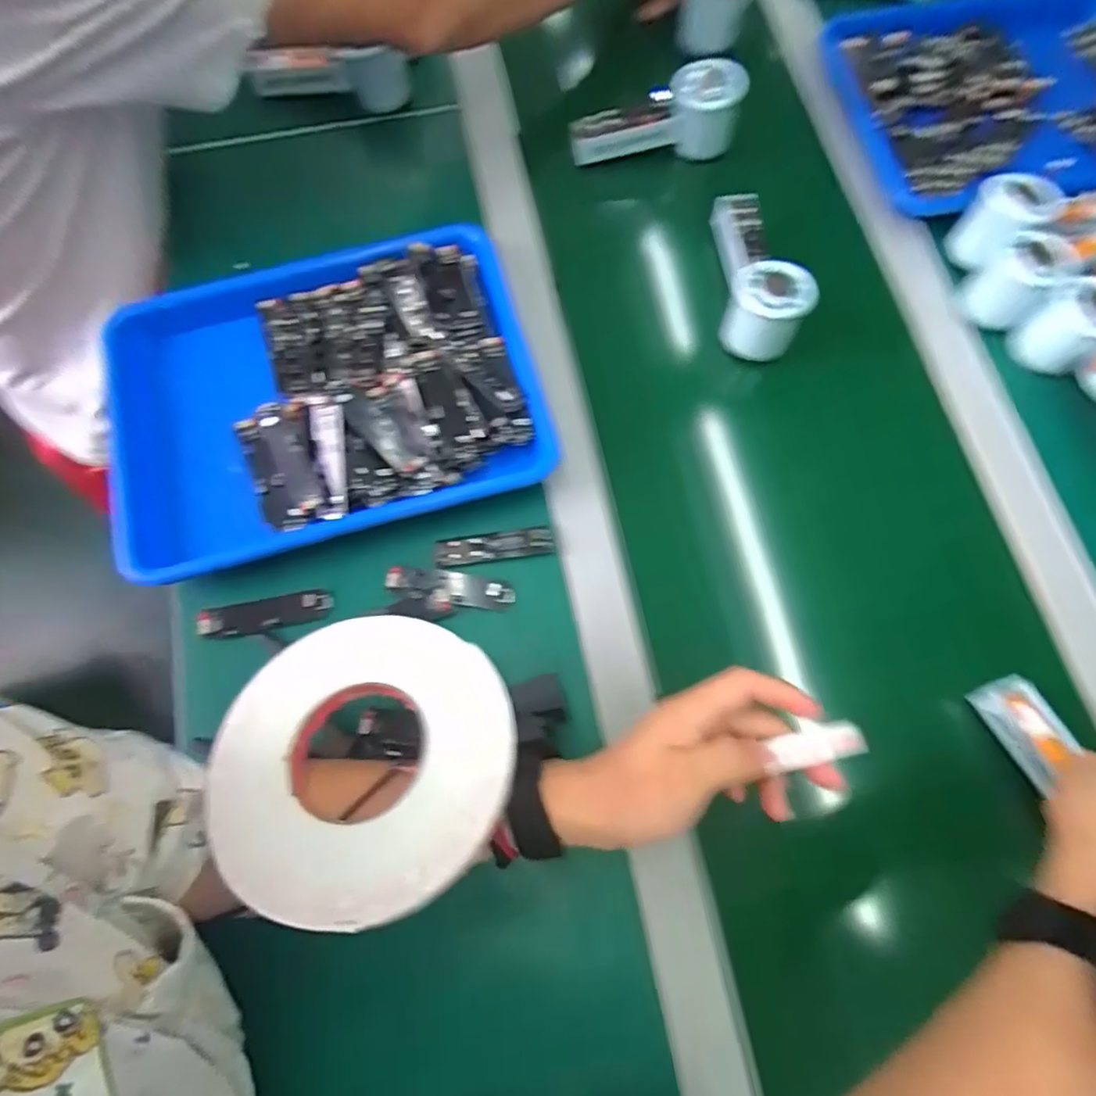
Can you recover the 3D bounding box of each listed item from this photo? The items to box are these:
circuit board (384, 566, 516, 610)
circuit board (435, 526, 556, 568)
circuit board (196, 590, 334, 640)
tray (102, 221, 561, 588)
[{"bbox_3d":[-0.075,0.030,0.475,0.096,0.007,0.024,7,72,4],"label":"circuit board"},{"bbox_3d":[-0.041,-0.001,0.485,0.091,0.004,0.021,-8,72,0],"label":"circuit board"},{"bbox_3d":[-0.213,0.050,0.473,0.097,0.010,0.025,-13,72,-2],"label":"circuit board"},{"bbox_3d":[-0.180,-0.123,0.510,0.345,0.044,0.249,-18,72,-3],"label":"tray"}]

